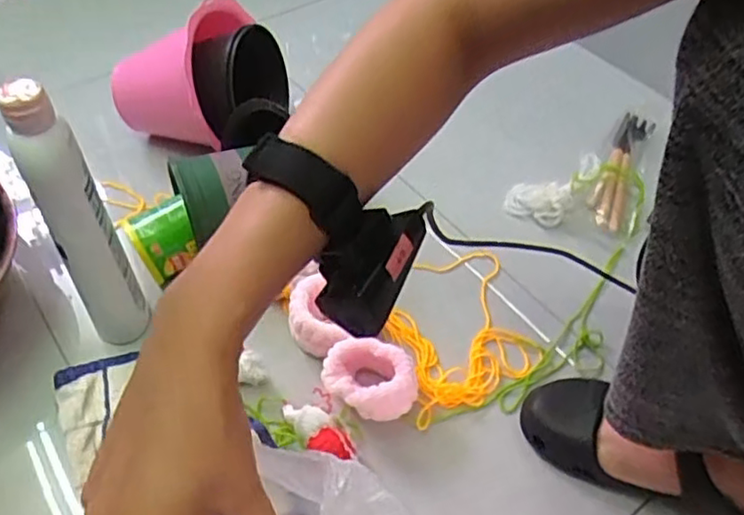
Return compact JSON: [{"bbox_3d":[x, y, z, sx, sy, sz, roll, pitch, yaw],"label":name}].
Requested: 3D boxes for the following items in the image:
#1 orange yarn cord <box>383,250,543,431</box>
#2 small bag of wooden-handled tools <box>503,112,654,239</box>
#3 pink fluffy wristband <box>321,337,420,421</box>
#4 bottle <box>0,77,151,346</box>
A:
[{"bbox_3d":[0.082,0.068,0.613,0.134,0.015,0.159,-11,52,-13],"label":"orange yarn cord"},{"bbox_3d":[0.250,-0.105,0.752,0.141,0.052,0.204,20,52,12],"label":"small bag of wooden-handled tools"},{"bbox_3d":[-0.004,0.106,0.547,0.076,0.051,0.056,0,50,-4],"label":"pink fluffy wristband"},{"bbox_3d":[-0.228,-0.022,0.506,0.050,0.247,0.041,-21,54,-19],"label":"bottle"}]

